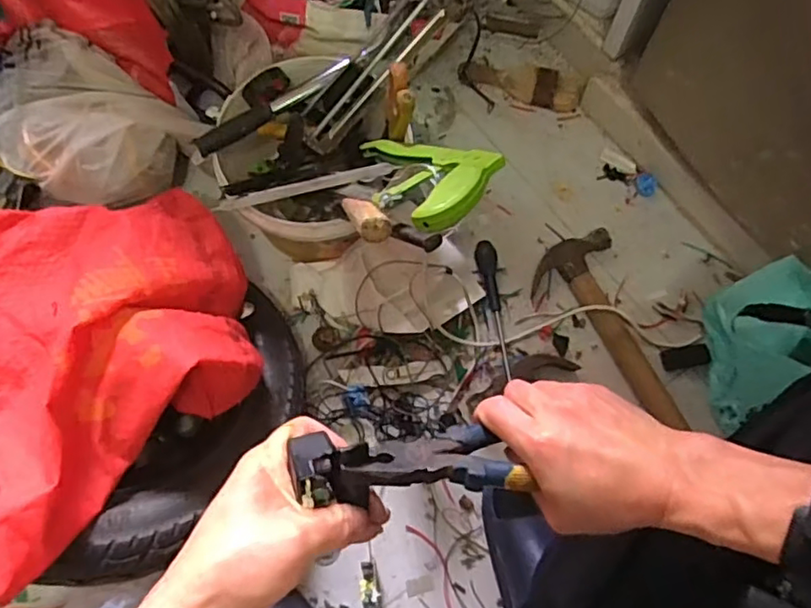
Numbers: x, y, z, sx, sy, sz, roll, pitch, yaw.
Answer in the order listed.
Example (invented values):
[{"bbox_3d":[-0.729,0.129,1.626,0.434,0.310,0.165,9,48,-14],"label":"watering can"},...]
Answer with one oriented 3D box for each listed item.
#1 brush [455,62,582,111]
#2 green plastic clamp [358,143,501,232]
[{"bbox_3d":[0.171,-0.331,0.893,0.179,0.018,0.062,12,73,5],"label":"brush"},{"bbox_3d":[0.015,-0.136,0.612,0.111,0.271,0.030,-22,116,-5],"label":"green plastic clamp"}]

